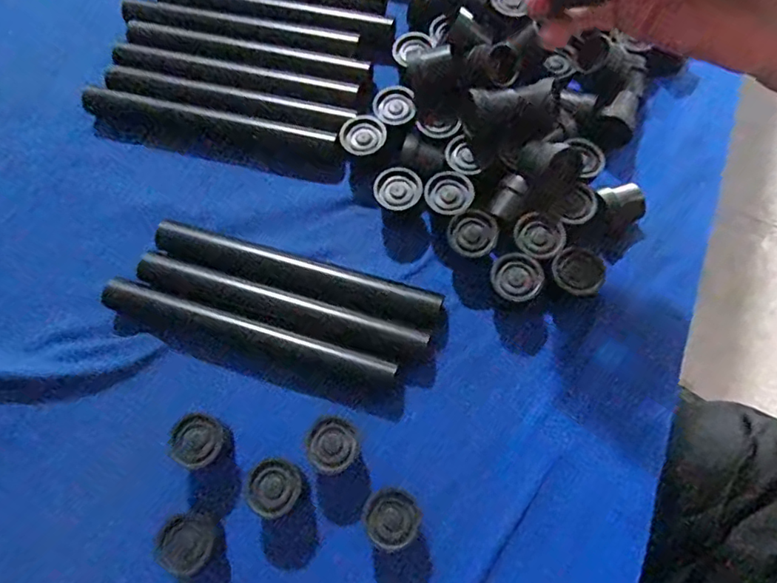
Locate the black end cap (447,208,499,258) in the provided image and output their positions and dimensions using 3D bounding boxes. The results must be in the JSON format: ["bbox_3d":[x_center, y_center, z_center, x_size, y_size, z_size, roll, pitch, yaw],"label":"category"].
[{"bbox_3d":[0.061,-0.038,0.391,0.035,0.033,0.033,-1,70,2],"label":"black end cap"}]

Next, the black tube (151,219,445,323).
[{"bbox_3d":[-0.070,-0.014,0.397,0.219,0.020,0.025,16,72,8],"label":"black tube"}]

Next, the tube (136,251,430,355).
[{"bbox_3d":[-0.079,0.011,0.388,0.216,0.021,0.025,16,72,7],"label":"tube"}]

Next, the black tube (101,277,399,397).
[{"bbox_3d":[-0.102,0.033,0.383,0.216,0.022,0.026,16,72,7],"label":"black tube"}]

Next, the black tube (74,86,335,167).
[{"bbox_3d":[-0.149,-0.137,0.441,0.222,0.017,0.023,13,71,7],"label":"black tube"}]

